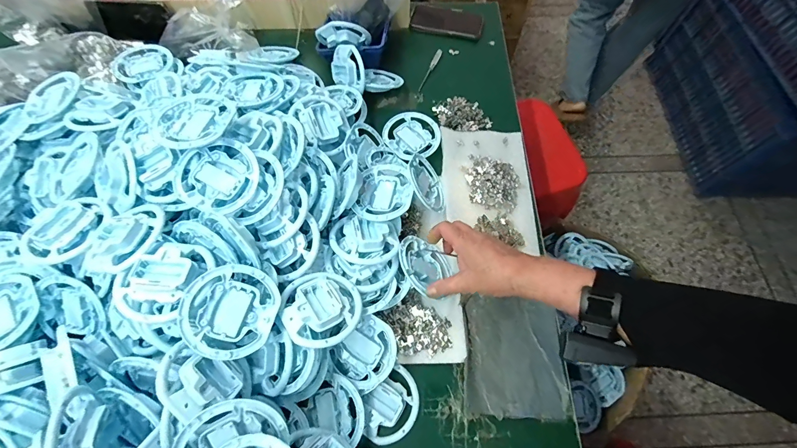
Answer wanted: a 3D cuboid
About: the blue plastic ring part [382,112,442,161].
[{"bbox_3d":[0.028,-0.169,0.669,0.103,0.013,0.108,0,67,-1],"label":"blue plastic ring part"}]

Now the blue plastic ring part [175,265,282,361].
[{"bbox_3d":[-0.197,0.101,0.406,0.102,0.025,0.102,11,57,-17],"label":"blue plastic ring part"}]

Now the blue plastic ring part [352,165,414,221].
[{"bbox_3d":[-0.021,-0.050,0.551,0.086,0.028,0.111,10,67,3],"label":"blue plastic ring part"}]

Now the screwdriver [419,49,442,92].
[{"bbox_3d":[0.070,-0.332,0.752,0.014,0.016,0.125,20,68,7],"label":"screwdriver"}]

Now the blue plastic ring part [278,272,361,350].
[{"bbox_3d":[-0.099,0.103,0.443,0.100,0.028,0.100,1,48,-1],"label":"blue plastic ring part"}]

